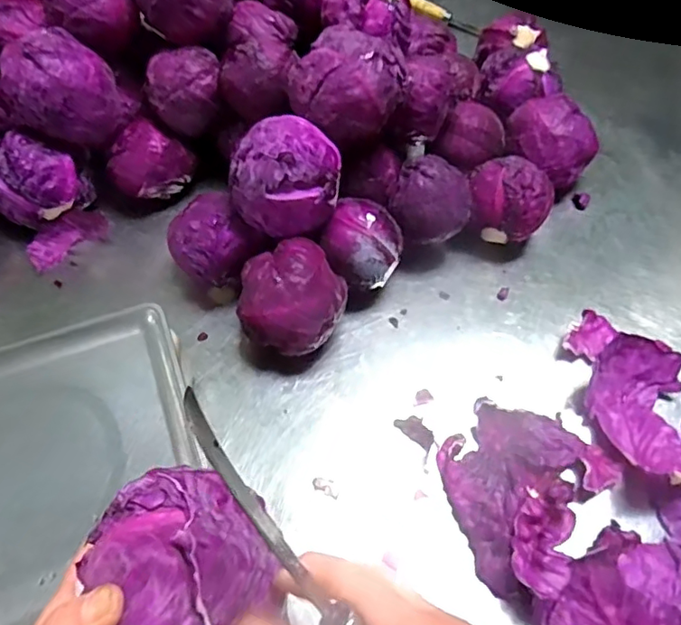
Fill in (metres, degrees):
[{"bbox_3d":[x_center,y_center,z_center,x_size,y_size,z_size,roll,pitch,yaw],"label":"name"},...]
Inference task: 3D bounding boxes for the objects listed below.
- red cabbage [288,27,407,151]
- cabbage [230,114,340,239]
[{"bbox_3d":[0.006,-0.233,0.591,0.096,0.092,0.105,34,61,20],"label":"red cabbage"},{"bbox_3d":[-0.055,-0.135,0.570,0.105,0.084,0.090,10,56,6],"label":"cabbage"}]

